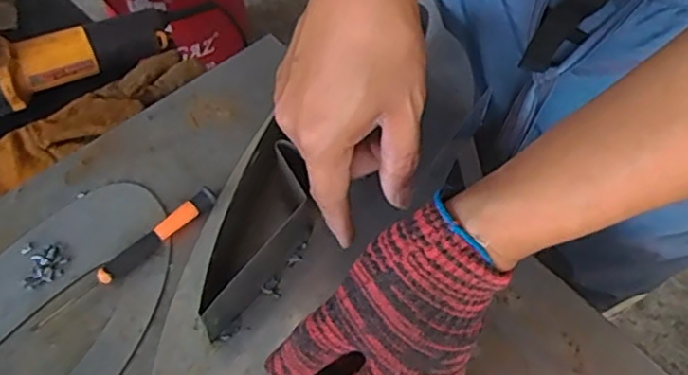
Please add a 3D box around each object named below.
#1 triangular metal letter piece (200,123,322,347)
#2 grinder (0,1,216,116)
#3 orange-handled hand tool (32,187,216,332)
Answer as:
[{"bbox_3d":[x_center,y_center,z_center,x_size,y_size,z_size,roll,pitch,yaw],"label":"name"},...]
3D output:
[{"bbox_3d":[-0.065,0.028,0.420,0.059,0.052,0.125,32,61,18],"label":"triangular metal letter piece"},{"bbox_3d":[-0.324,-0.176,0.719,0.329,0.079,0.090,-23,60,-16],"label":"grinder"},{"bbox_3d":[-0.147,0.048,0.429,0.143,0.014,0.012,-39,66,-24],"label":"orange-handled hand tool"}]

